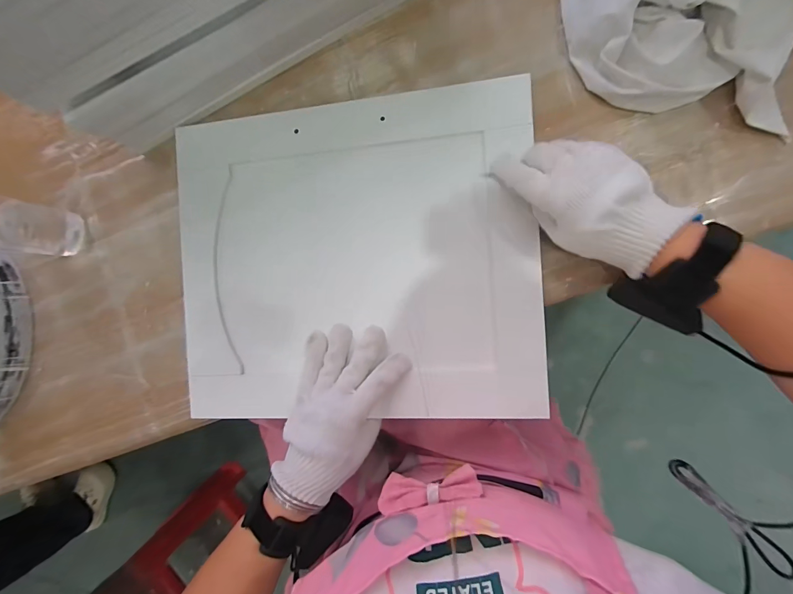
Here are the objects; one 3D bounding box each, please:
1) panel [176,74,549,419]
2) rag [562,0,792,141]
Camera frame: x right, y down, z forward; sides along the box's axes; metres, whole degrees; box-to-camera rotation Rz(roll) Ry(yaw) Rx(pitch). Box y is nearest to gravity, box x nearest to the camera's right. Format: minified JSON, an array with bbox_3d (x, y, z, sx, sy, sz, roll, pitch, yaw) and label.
[{"bbox_3d":[-0.051,-0.035,0.371,0.380,0.022,0.323,-5,89,10],"label":"panel"},{"bbox_3d":[0.251,-0.249,0.292,0.201,0.067,0.168,10,91,10],"label":"rag"}]

